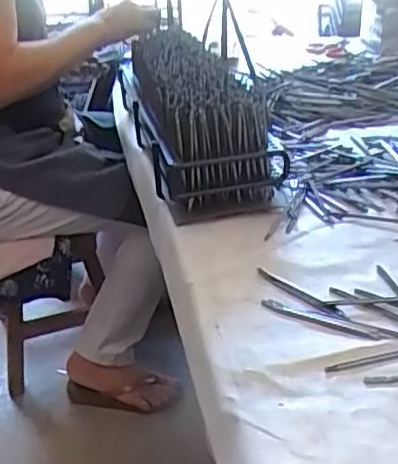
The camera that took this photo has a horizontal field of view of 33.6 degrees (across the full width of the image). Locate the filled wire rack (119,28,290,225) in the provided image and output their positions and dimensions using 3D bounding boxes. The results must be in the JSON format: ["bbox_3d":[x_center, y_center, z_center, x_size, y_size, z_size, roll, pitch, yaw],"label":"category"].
[{"bbox_3d":[-0.024,-0.189,1.009,0.149,0.134,0.484,-11,28,-11],"label":"filled wire rack"}]

